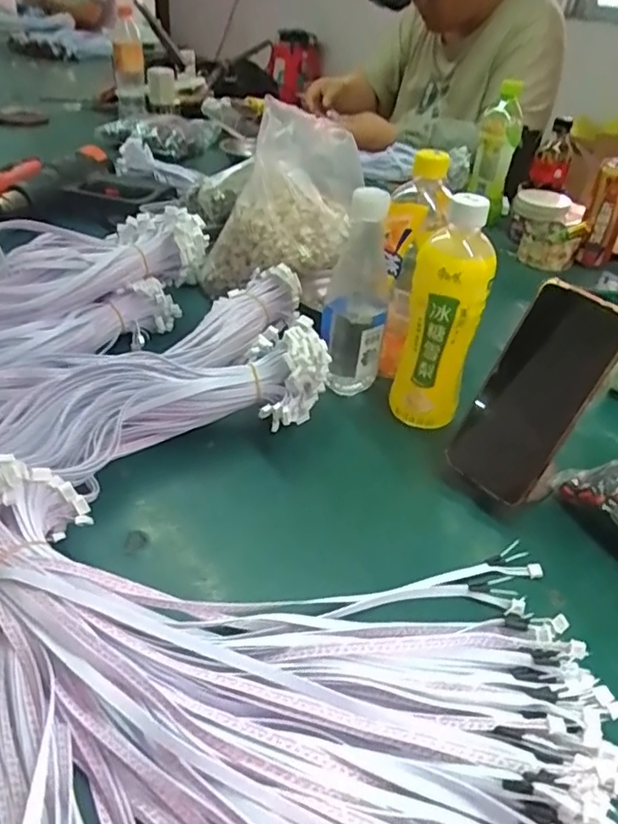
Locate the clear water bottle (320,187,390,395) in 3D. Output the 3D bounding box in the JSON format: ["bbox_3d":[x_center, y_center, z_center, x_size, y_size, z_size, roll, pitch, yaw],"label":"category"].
[{"bbox_3d":[0.045,-0.109,0.571,0.059,0.196,0.056,8,37,4],"label":"clear water bottle"}]

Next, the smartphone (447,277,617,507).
[{"bbox_3d":[0.172,-0.014,0.461,0.015,0.163,0.073,8,25,-48],"label":"smartphone"}]

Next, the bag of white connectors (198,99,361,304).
[{"bbox_3d":[-0.031,-0.234,0.699,0.189,0.192,0.086,3,37,-3],"label":"bag of white connectors"}]

